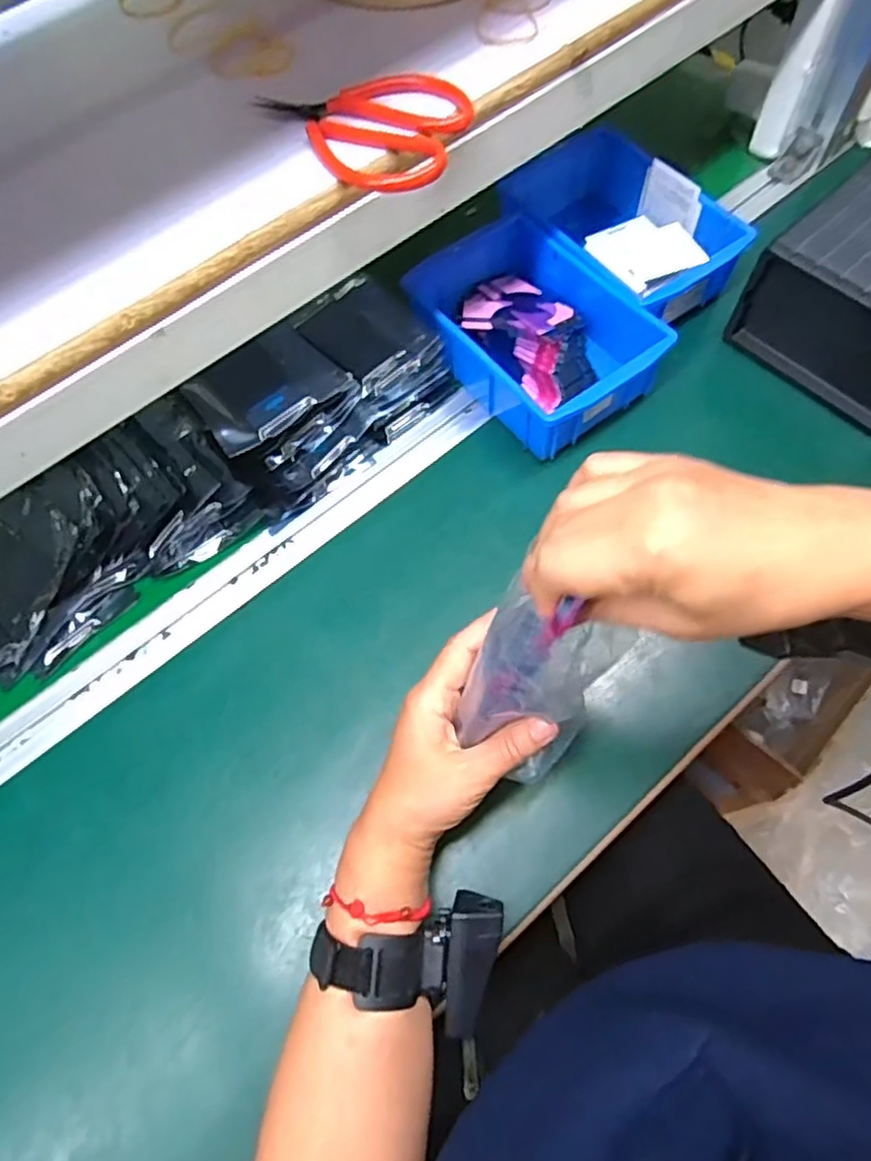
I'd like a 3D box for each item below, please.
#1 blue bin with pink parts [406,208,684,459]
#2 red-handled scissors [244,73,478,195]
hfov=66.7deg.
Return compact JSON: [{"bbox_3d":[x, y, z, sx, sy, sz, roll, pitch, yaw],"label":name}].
[{"bbox_3d":[0.077,-0.207,0.553,0.135,0.059,0.192,-34,68,-11],"label":"blue bin with pink parts"},{"bbox_3d":[-0.041,-0.249,0.367,0.117,0.017,0.071,3,66,5],"label":"red-handled scissors"}]

